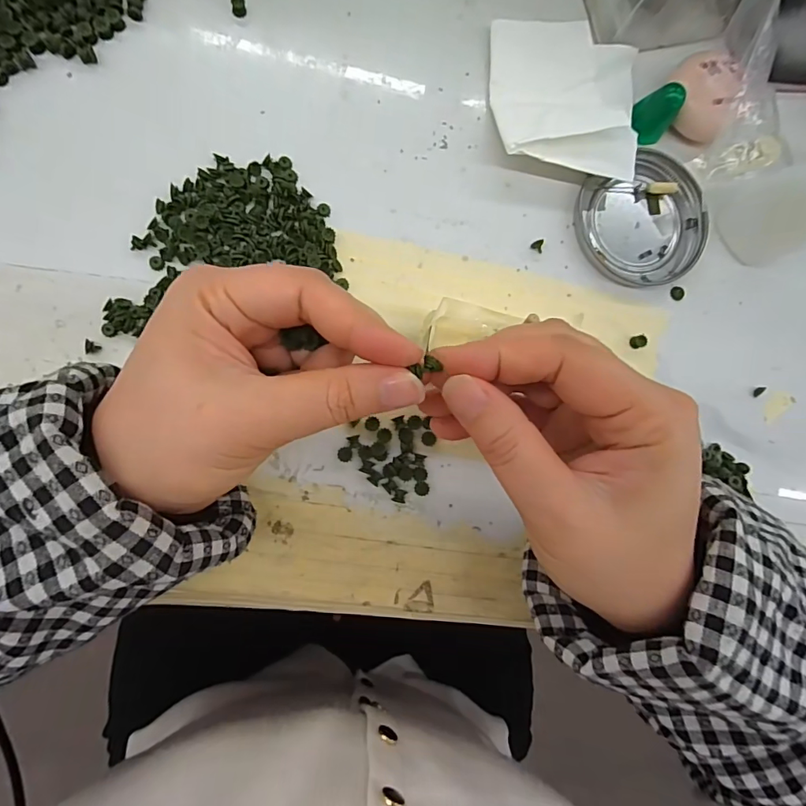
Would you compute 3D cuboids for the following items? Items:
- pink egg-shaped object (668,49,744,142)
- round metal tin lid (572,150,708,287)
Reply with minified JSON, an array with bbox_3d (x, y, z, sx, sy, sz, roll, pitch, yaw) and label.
[{"bbox_3d":[0.173,-0.173,0.267,0.030,0.025,0.051,-10,90,-8],"label":"pink egg-shaped object"},{"bbox_3d":[0.141,-0.105,0.271,0.073,0.009,0.073,0,89,-8],"label":"round metal tin lid"}]

